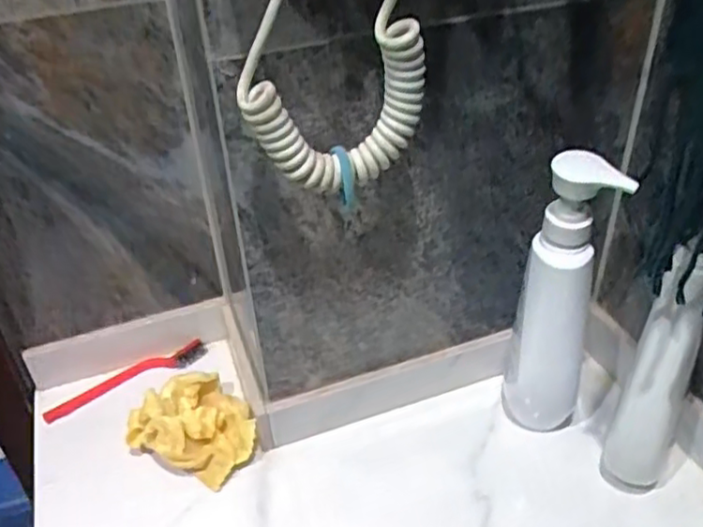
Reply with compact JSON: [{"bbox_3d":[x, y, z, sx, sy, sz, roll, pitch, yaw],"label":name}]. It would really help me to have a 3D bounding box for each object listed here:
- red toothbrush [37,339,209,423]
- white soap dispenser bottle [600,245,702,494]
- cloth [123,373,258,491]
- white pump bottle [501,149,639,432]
[{"bbox_3d":[-0.227,0.120,0.685,0.164,0.020,0.025,-20,39,-21],"label":"red toothbrush"},{"bbox_3d":[0.232,0.088,0.512,0.053,0.216,0.069,20,43,30],"label":"white soap dispenser bottle"},{"bbox_3d":[-0.138,0.143,0.608,0.105,0.052,0.093,18,42,27],"label":"cloth"},{"bbox_3d":[0.167,0.031,0.551,0.072,0.259,0.056,5,37,13],"label":"white pump bottle"}]

